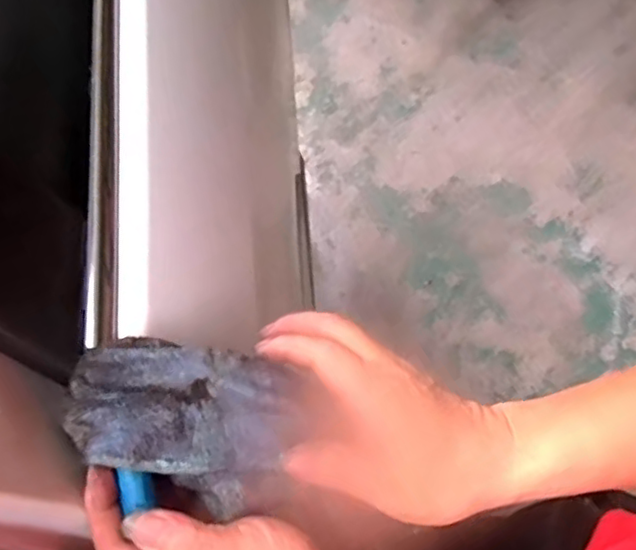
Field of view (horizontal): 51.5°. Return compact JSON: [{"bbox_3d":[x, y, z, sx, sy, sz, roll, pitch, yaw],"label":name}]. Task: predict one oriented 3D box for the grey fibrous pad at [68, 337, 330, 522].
[{"bbox_3d":[-0.065,0.079,0.353,0.130,0.045,0.097,-9,60,-35],"label":"grey fibrous pad"}]

